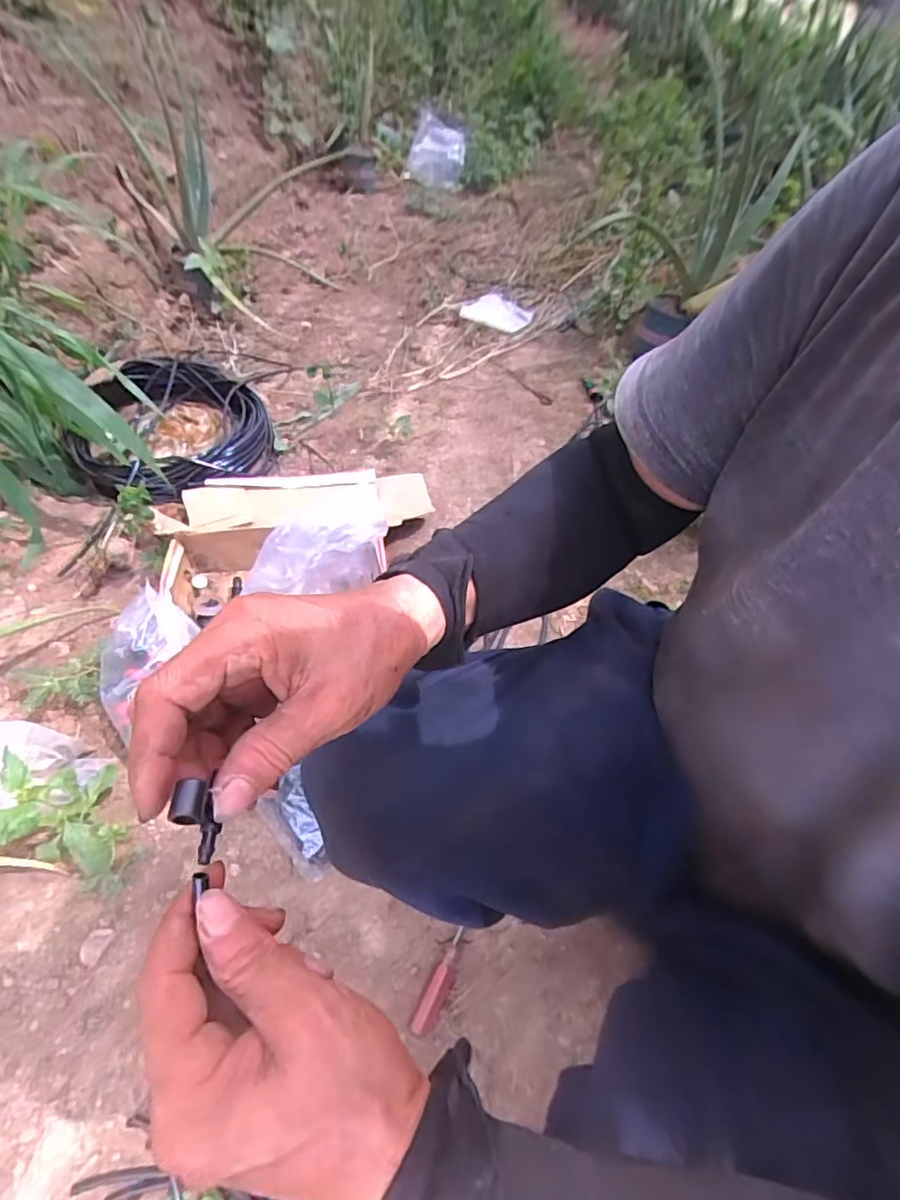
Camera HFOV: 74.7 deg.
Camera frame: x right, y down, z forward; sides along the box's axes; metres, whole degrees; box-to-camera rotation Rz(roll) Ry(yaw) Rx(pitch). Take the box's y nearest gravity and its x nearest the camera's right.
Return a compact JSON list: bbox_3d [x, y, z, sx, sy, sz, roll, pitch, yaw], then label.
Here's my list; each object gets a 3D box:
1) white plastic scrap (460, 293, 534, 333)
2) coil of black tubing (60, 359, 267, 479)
[{"bbox_3d":[0.119,-0.731,1.509,0.153,0.019,0.159,33,55,22],"label":"white plastic scrap"},{"bbox_3d":[-0.481,-0.313,1.041,0.317,0.073,0.367,-3,50,-7],"label":"coil of black tubing"}]

